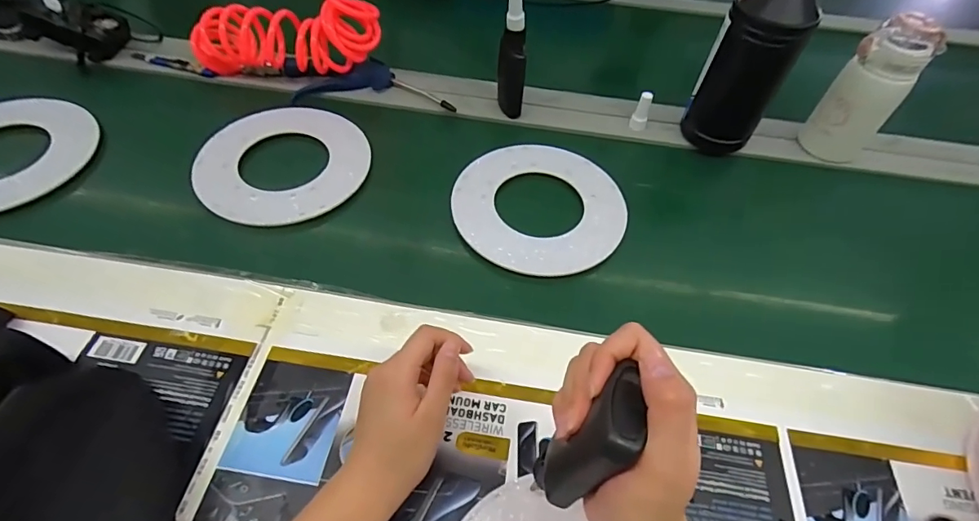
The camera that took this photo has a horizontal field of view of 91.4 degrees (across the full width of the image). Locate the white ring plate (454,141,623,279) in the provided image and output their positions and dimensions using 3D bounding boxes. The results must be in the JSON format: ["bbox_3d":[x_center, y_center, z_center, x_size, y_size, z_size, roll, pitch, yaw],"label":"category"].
[{"bbox_3d":[0.056,-0.064,0.534,0.187,0.007,0.176,1,57,-2],"label":"white ring plate"}]

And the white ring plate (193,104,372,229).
[{"bbox_3d":[-0.235,-0.116,0.551,0.188,0.011,0.186,2,53,-2],"label":"white ring plate"}]

